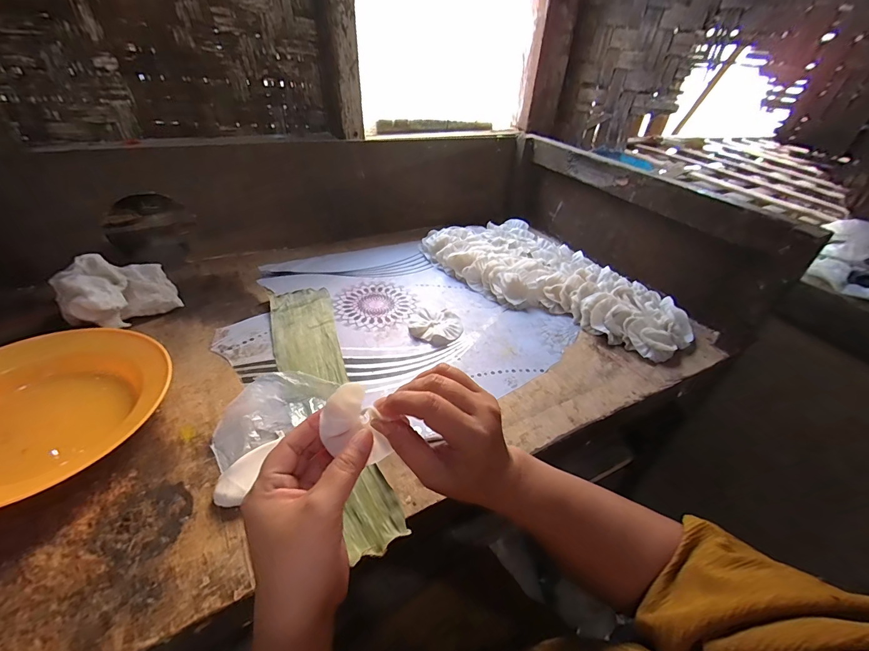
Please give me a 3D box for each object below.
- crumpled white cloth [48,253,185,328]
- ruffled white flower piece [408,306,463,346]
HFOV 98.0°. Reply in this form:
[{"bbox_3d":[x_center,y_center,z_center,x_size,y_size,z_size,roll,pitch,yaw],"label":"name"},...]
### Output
[{"bbox_3d":[-0.412,-0.043,0.495,0.083,0.073,0.117,20,40,17],"label":"crumpled white cloth"},{"bbox_3d":[0.002,-0.001,0.546,0.074,0.010,0.074,4,38,-3],"label":"ruffled white flower piece"}]

